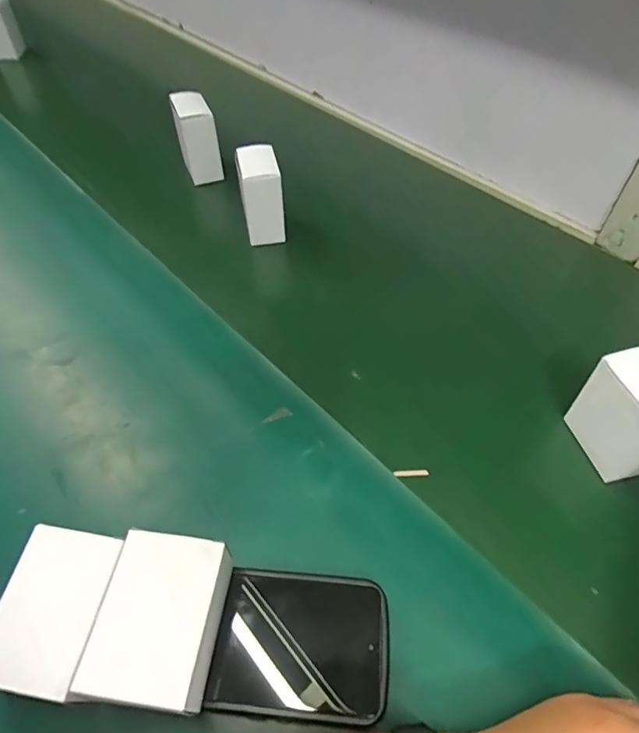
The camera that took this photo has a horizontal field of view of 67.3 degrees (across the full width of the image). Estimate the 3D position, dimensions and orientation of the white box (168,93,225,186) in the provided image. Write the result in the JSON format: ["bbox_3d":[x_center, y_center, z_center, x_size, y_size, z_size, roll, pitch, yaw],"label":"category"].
[{"bbox_3d":[-0.161,-0.298,0.634,0.048,0.096,0.060,-16,55,-9],"label":"white box"}]

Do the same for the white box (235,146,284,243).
[{"bbox_3d":[-0.067,-0.196,0.554,0.047,0.095,0.062,-7,54,-4],"label":"white box"}]

